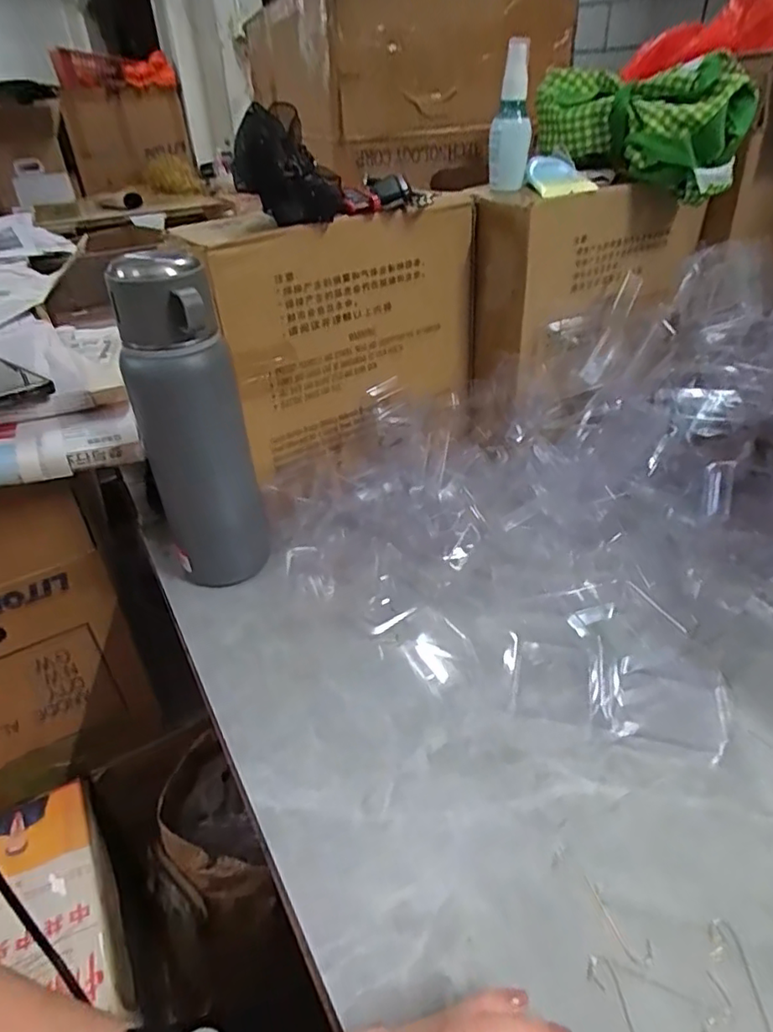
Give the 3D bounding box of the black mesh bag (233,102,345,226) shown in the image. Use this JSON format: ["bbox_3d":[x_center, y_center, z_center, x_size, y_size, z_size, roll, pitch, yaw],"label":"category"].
[{"bbox_3d":[-0.086,-0.301,0.511,0.087,0.081,0.087,-8,35,-7],"label":"black mesh bag"}]

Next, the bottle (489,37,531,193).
[{"bbox_3d":[0.121,-0.386,0.579,0.038,0.119,0.029,4,36,9],"label":"bottle"}]

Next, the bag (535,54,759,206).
[{"bbox_3d":[0.245,-0.386,0.596,0.103,0.100,0.197,-20,39,-23],"label":"bag"}]

